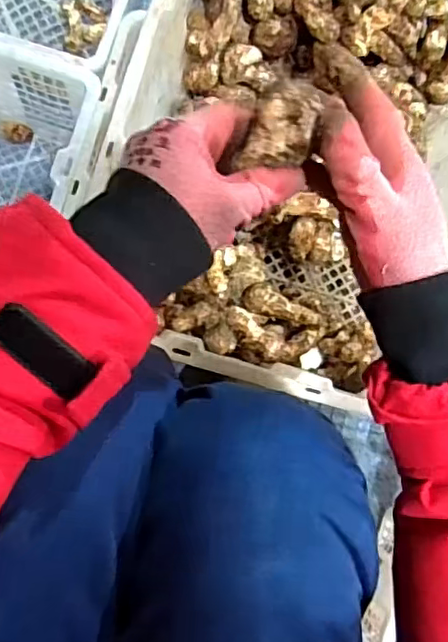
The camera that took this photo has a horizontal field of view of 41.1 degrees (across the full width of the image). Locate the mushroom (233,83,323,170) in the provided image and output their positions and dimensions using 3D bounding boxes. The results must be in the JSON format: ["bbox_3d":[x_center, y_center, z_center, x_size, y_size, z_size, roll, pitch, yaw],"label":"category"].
[{"bbox_3d":[0.034,-0.109,0.338,0.036,0.027,0.050,25,124,1],"label":"mushroom"}]

